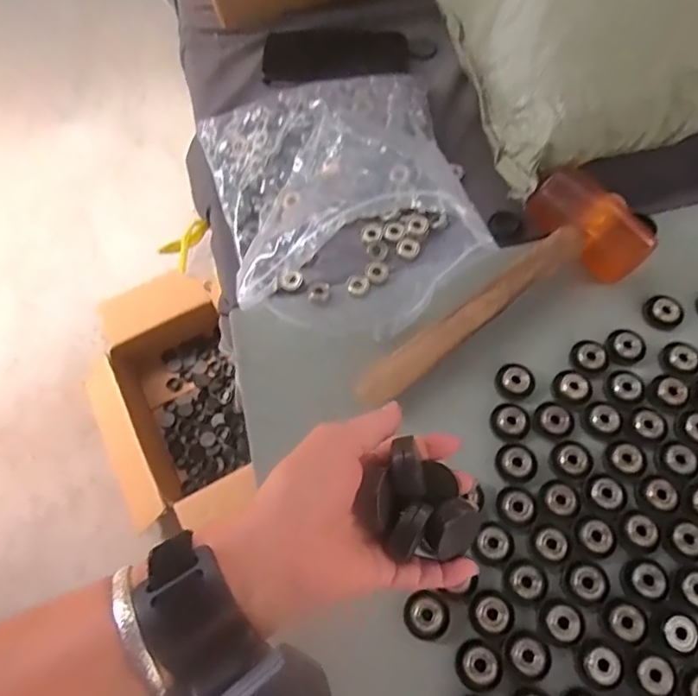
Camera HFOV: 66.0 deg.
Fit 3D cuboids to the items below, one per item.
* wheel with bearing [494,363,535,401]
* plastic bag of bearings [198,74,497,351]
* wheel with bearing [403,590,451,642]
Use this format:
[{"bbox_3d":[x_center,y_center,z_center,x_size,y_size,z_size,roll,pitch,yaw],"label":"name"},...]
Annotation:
[{"bbox_3d":[0.141,0.028,0.454,0.031,0.007,0.031,-1,66,2],"label":"wheel with bearing"},{"bbox_3d":[-0.006,-0.150,0.496,0.228,0.082,0.271,-15,66,-4],"label":"plastic bag of bearings"},{"bbox_3d":[0.056,0.191,0.384,0.032,0.006,0.030,-1,66,2],"label":"wheel with bearing"}]

